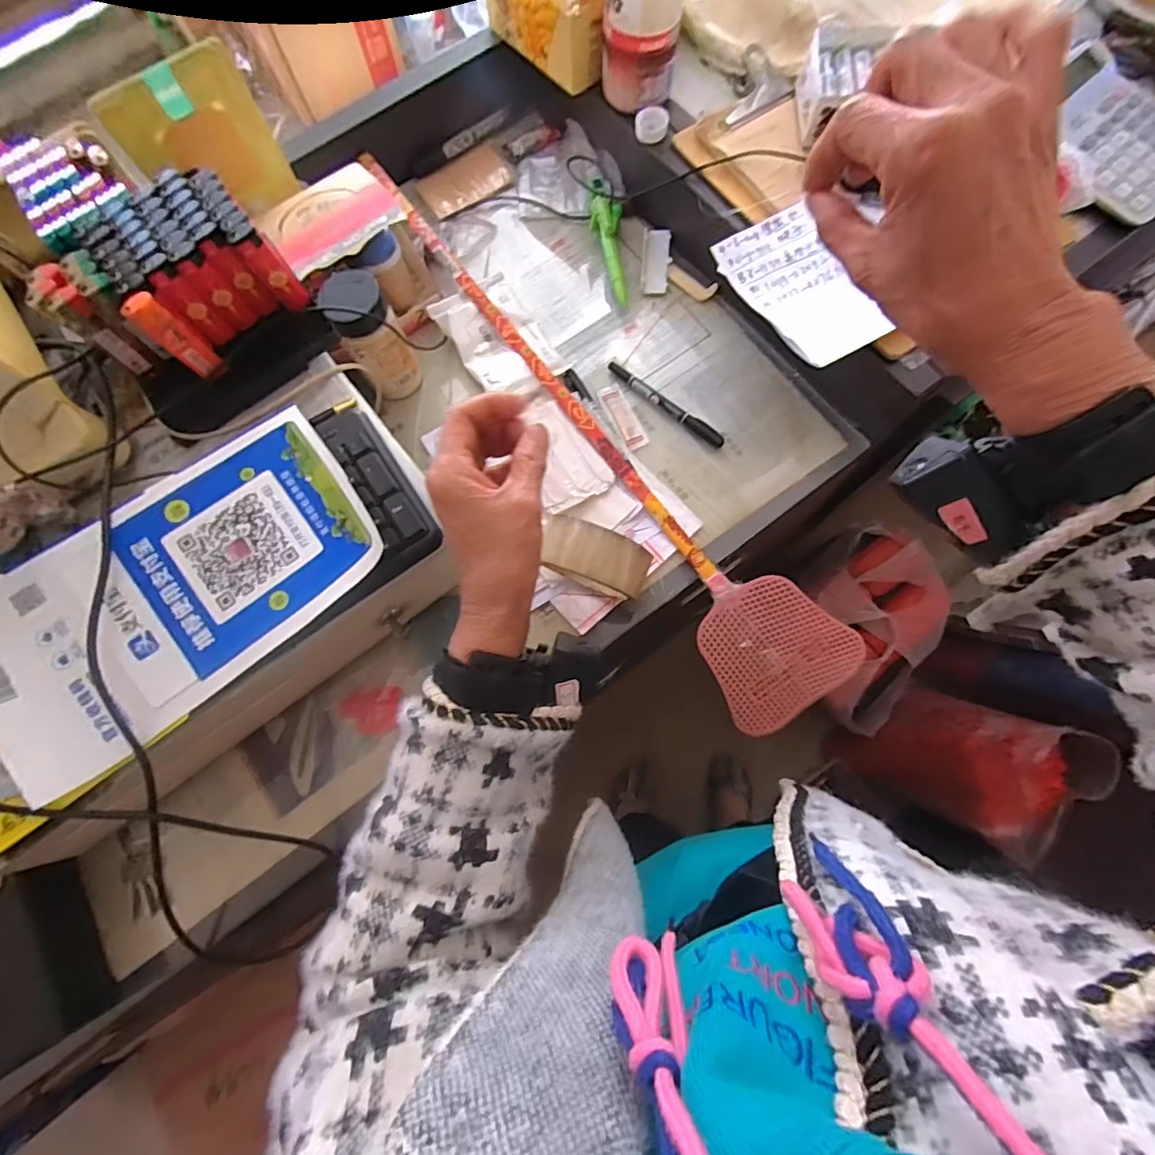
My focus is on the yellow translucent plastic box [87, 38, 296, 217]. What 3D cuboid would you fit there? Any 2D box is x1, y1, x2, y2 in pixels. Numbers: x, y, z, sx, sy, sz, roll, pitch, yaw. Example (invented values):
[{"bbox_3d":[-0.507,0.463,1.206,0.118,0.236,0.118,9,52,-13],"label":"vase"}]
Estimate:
[{"bbox_3d":[-0.327,-0.374,0.477,0.117,0.123,0.017,-38,75,-9],"label":"yellow translucent plastic box"}]

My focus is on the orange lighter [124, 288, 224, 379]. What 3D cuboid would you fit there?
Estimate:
[{"bbox_3d":[-0.281,-0.168,0.382,0.011,0.068,0.023,30,76,10],"label":"orange lighter"}]

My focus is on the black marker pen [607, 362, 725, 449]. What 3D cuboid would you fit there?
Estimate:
[{"bbox_3d":[0.086,-0.170,0.537,0.137,0.011,0.012,39,78,12],"label":"black marker pen"}]

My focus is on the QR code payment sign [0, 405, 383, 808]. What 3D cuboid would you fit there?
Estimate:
[{"bbox_3d":[-0.267,0.004,0.365,0.255,0.026,0.141,-37,83,-9],"label":"QR code payment sign"}]

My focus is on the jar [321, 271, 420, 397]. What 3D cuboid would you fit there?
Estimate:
[{"bbox_3d":[-0.183,-0.217,0.493,0.051,0.113,0.050,-1,73,2],"label":"jar"}]

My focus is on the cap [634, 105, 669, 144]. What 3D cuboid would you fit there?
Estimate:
[{"bbox_3d":[0.072,-0.440,0.529,0.032,0.014,0.032,-1,73,2],"label":"cap"}]

